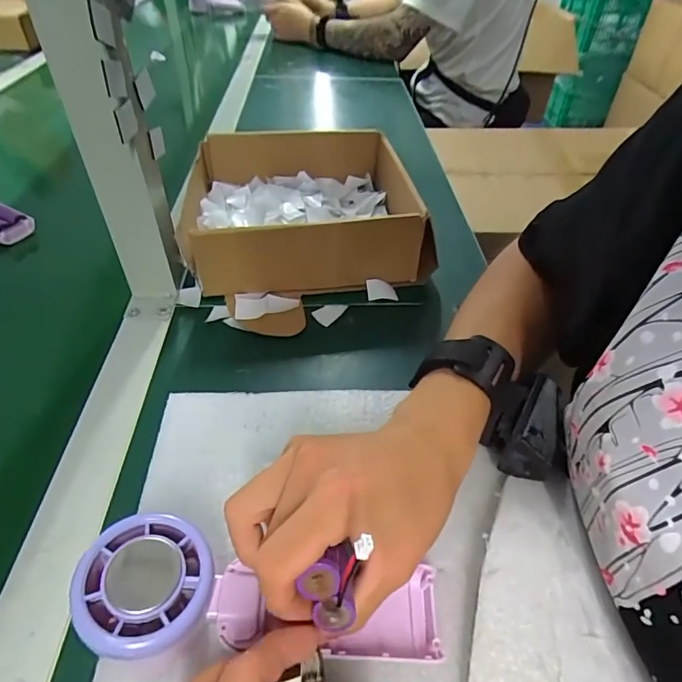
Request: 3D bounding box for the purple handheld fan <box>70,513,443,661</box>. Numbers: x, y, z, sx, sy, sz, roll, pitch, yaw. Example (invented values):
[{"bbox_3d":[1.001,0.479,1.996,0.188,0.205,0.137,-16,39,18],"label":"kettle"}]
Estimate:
[{"bbox_3d":[-0.032,0.119,0.218,0.165,0.023,0.051,19,39,-18],"label":"purple handheld fan"}]

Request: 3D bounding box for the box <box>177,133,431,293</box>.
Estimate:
[{"bbox_3d":[-0.041,-0.142,0.488,0.225,0.084,0.221,-5,47,-10],"label":"box"}]

